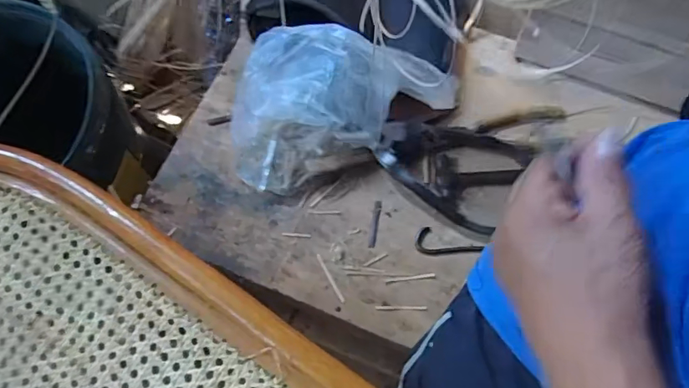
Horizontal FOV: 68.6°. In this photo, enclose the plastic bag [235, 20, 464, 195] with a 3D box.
[{"bbox_3d":[-0.017,-0.096,0.512,0.207,0.134,0.115,-19,70,-8],"label":"plastic bag"}]

